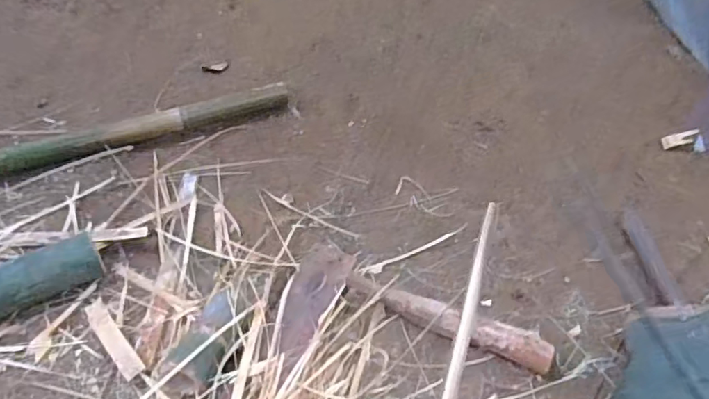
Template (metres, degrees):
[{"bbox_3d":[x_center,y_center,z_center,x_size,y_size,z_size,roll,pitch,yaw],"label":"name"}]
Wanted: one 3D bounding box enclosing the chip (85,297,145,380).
[{"bbox_3d":[-0.387,0.223,0.865,0.033,0.007,0.170,-30,51,-30],"label":"chip"}]

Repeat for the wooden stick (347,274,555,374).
[{"bbox_3d":[0.152,0.201,0.896,0.350,0.043,0.049,18,45,17],"label":"wooden stick"}]

